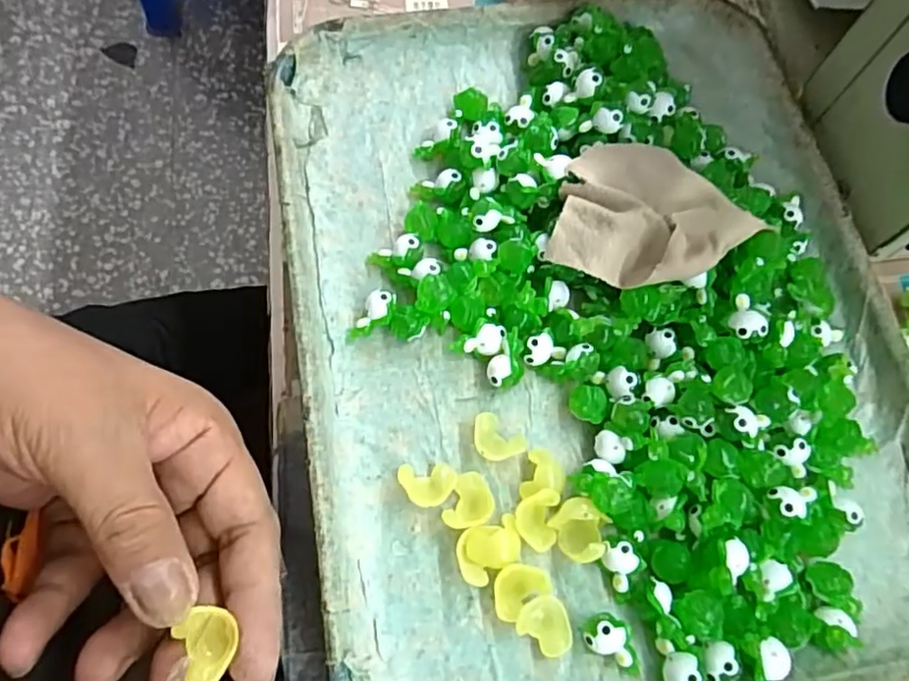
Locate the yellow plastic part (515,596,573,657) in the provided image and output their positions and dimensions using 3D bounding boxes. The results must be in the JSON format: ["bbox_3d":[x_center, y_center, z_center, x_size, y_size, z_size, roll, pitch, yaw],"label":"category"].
[{"bbox_3d":[0.035,0.108,0.243,0.021,0.012,0.018,36,74,8],"label":"yellow plastic part"}]

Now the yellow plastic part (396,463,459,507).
[{"bbox_3d":[-0.011,0.059,0.260,0.023,0.010,0.017,-4,73,-4],"label":"yellow plastic part"}]

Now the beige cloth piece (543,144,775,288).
[{"bbox_3d":[0.078,-0.053,0.276,0.070,0.011,0.075,-41,67,-6],"label":"beige cloth piece"}]

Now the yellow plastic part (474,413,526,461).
[{"bbox_3d":[0.017,0.043,0.268,0.023,0.010,0.017,36,74,8],"label":"yellow plastic part"}]

